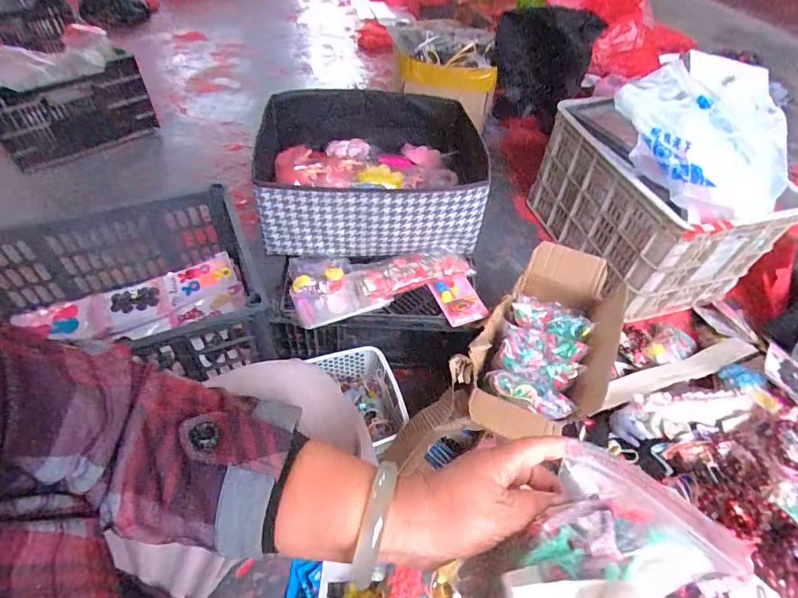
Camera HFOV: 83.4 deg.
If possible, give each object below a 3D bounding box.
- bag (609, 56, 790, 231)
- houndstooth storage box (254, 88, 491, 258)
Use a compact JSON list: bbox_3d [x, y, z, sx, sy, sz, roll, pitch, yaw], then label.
[{"bbox_3d":[0.652,-0.340,0.929,0.365,0.167,0.337,-35,62,-29],"label":"bag"},{"bbox_3d":[-0.051,-0.259,0.908,0.432,0.162,0.350,1,51,-5],"label":"houndstooth storage box"}]

